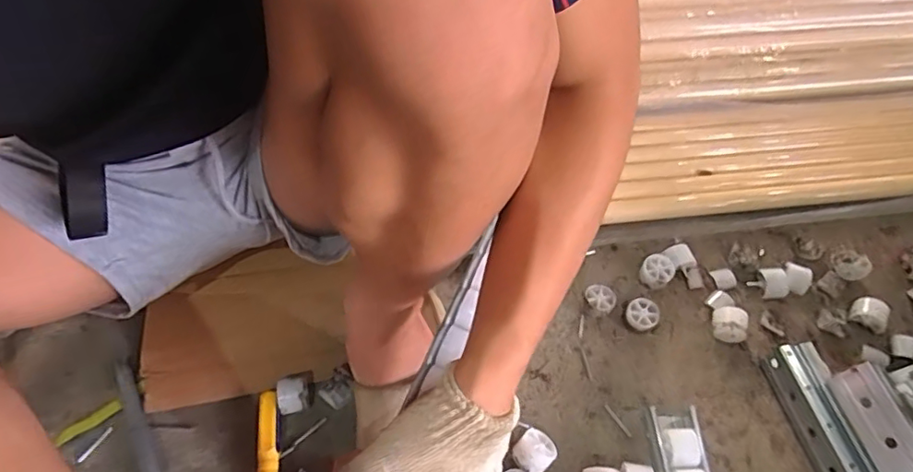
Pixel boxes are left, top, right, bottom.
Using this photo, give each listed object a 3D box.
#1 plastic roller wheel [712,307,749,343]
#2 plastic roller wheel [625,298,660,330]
[{"bbox_3d":[0.298,0.096,0.602,0.030,0.031,0.036,12,56,8],"label":"plastic roller wheel"},{"bbox_3d":[0.205,0.089,0.612,0.034,0.027,0.032,0,55,0],"label":"plastic roller wheel"}]

